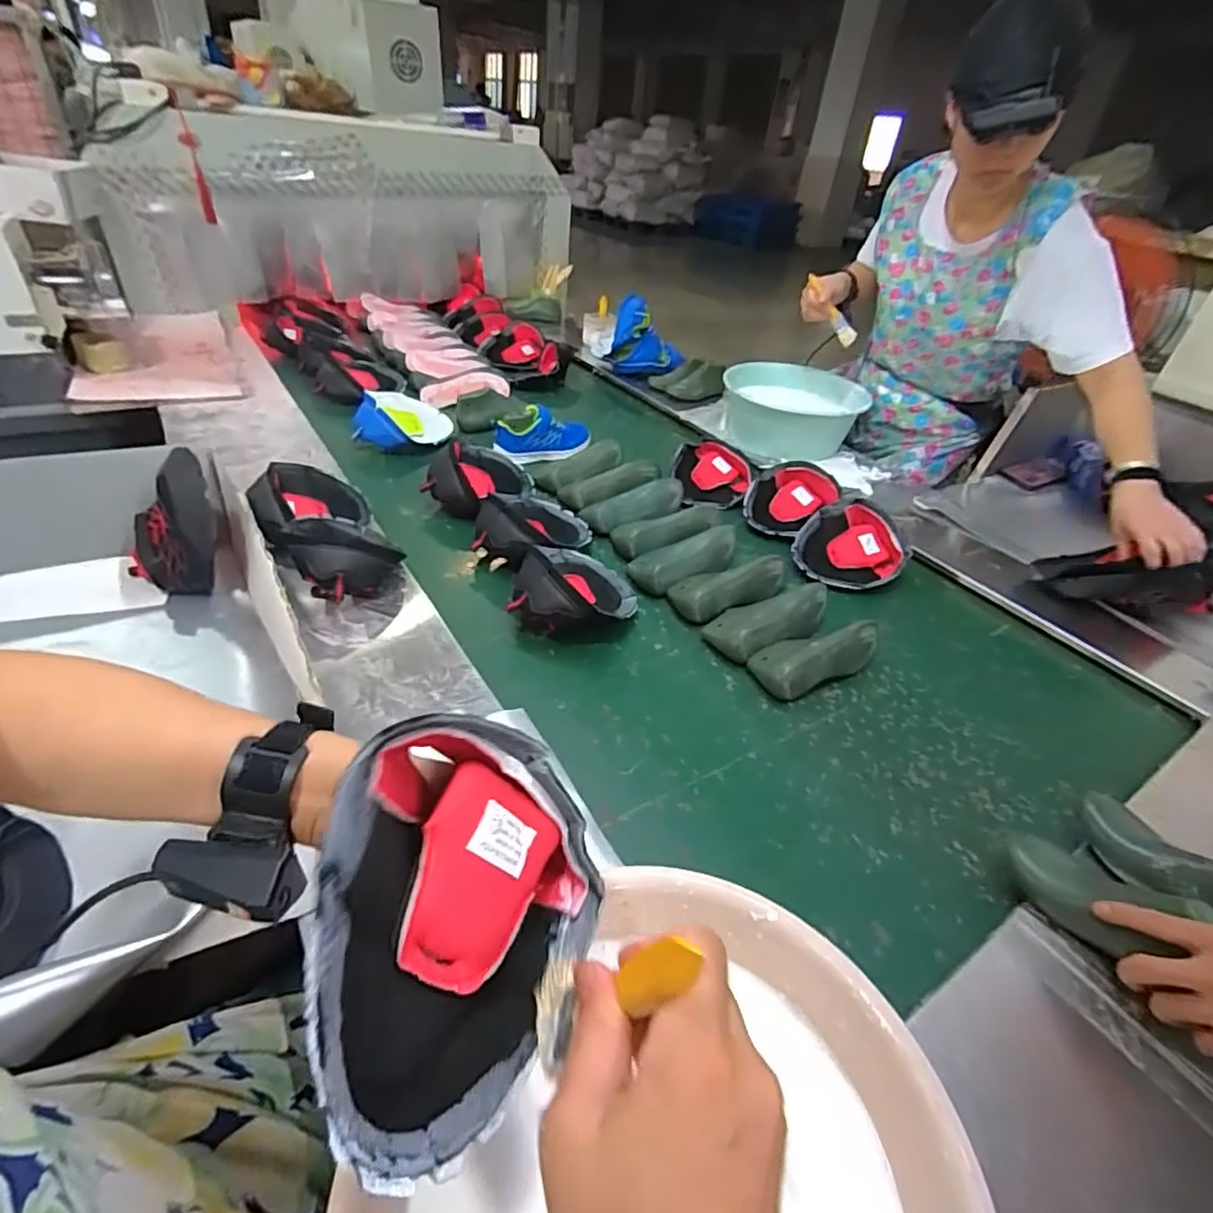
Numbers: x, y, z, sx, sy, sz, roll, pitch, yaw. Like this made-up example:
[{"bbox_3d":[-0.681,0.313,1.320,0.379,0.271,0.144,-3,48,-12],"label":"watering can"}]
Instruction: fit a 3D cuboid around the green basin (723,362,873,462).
[{"bbox_3d":[0.422,-0.446,1.418,0.315,0.112,0.299,10,38,4],"label":"green basin"}]

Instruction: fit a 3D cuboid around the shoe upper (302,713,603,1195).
[{"bbox_3d":[-0.078,0.140,0.302,0.090,0.175,0.158,-7,-8,45],"label":"shoe upper"}]

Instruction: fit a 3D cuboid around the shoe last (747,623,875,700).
[{"bbox_3d":[0.282,0.061,0.822,0.185,0.059,0.090,-15,43,-26],"label":"shoe last"}]

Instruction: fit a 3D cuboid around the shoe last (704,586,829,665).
[{"bbox_3d":[0.229,0.018,0.864,0.184,0.057,0.078,-13,43,-24],"label":"shoe last"}]

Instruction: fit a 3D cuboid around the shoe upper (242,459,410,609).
[{"bbox_3d":[-0.392,-0.102,0.872,0.151,0.095,0.286,-19,45,-29],"label":"shoe upper"}]

